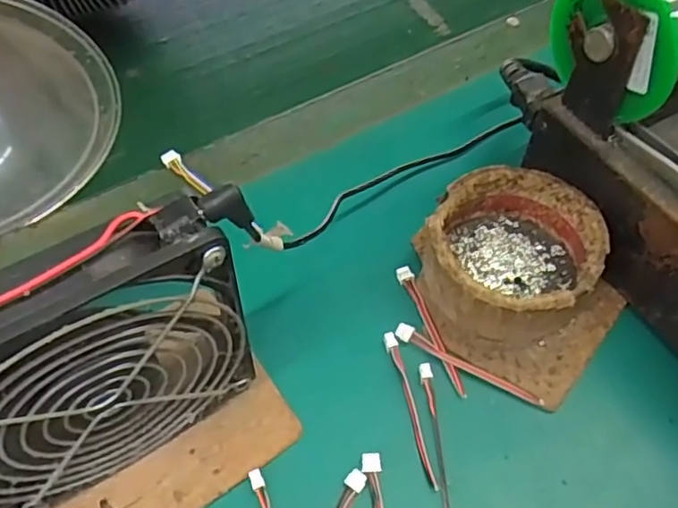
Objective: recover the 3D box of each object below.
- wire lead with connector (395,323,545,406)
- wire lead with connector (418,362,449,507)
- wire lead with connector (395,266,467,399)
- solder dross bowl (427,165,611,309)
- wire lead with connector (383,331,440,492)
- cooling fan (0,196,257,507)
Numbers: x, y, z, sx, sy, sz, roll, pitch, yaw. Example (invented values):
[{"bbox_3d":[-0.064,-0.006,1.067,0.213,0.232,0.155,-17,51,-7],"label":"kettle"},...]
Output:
[{"bbox_3d":[0.063,0.055,0.298,0.075,0.005,0.008,28,61,17],"label":"wire lead with connector"},{"bbox_3d":[0.044,0.086,0.278,0.006,0.004,0.077,-2,57,-2],"label":"wire lead with connector"},{"bbox_3d":[0.046,0.038,0.312,0.008,0.004,0.077,-15,58,-10],"label":"wire lead with connector"},{"bbox_3d":[0.087,-0.001,0.313,0.082,0.040,0.079,0,57,0],"label":"solder dross bowl"},{"bbox_3d":[0.033,0.071,0.287,0.006,0.004,0.076,-10,57,-7],"label":"wire lead with connector"},{"bbox_3d":[-0.090,0.048,0.230,0.116,0.130,0.025,-29,62,-18],"label":"cooling fan"}]

